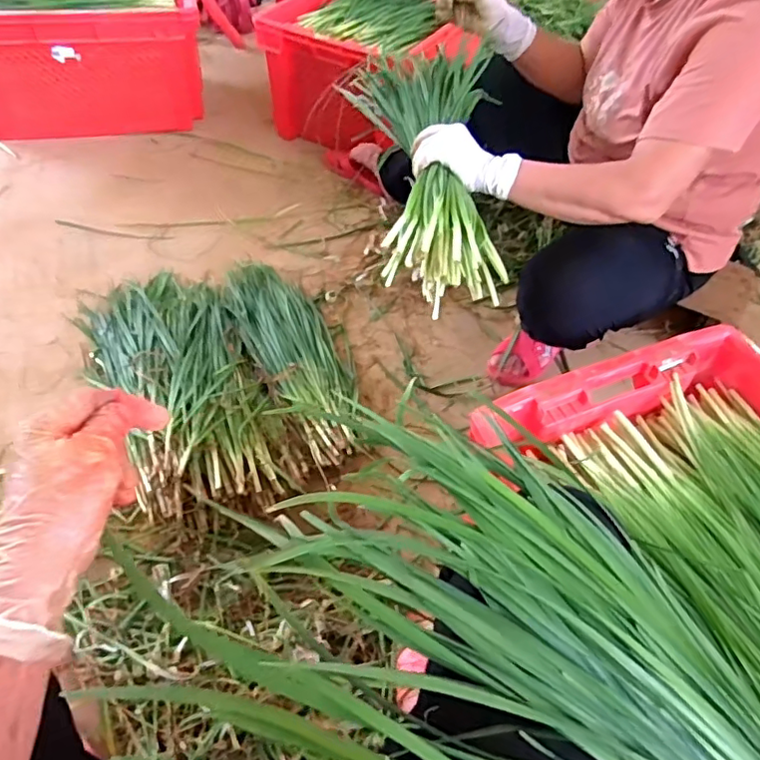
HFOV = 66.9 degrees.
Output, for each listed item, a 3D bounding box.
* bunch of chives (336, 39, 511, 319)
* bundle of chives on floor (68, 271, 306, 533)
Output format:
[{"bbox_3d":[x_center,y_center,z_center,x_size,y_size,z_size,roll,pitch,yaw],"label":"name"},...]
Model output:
[{"bbox_3d":[0.071,-0.345,0.885,0.206,0.141,0.482,1,50,-4],"label":"bunch of chives"},{"bbox_3d":[-0.359,-0.022,1.023,0.287,0.139,0.611,-21,54,-20],"label":"bundle of chives on floor"}]

